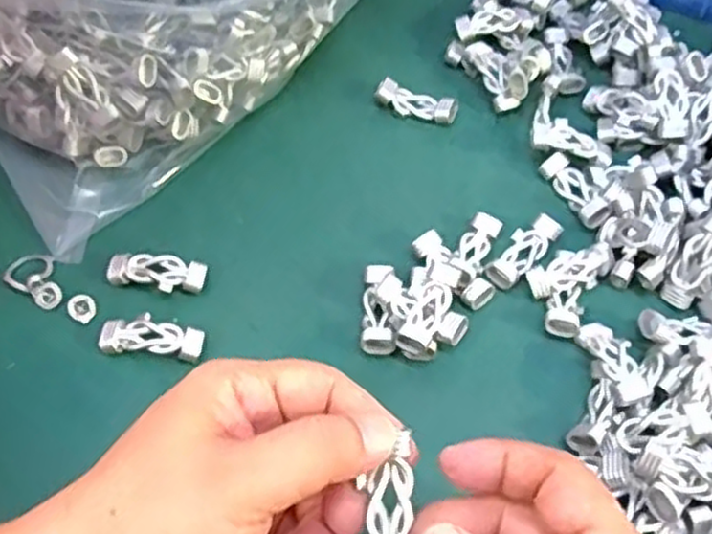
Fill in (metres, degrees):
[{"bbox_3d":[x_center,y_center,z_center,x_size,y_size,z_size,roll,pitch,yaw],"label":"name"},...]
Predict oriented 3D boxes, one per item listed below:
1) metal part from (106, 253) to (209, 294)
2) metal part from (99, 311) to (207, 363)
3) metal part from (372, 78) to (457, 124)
[{"bbox_3d":[-0.094,0.003,0.360,0.045,0.009,0.017,8,60,5],"label":"metal part"},{"bbox_3d":[-0.092,0.032,0.344,0.046,0.008,0.018,6,60,4],"label":"metal part"},{"bbox_3d":[0.034,-0.091,0.423,0.045,0.012,0.014,20,62,11],"label":"metal part"}]

